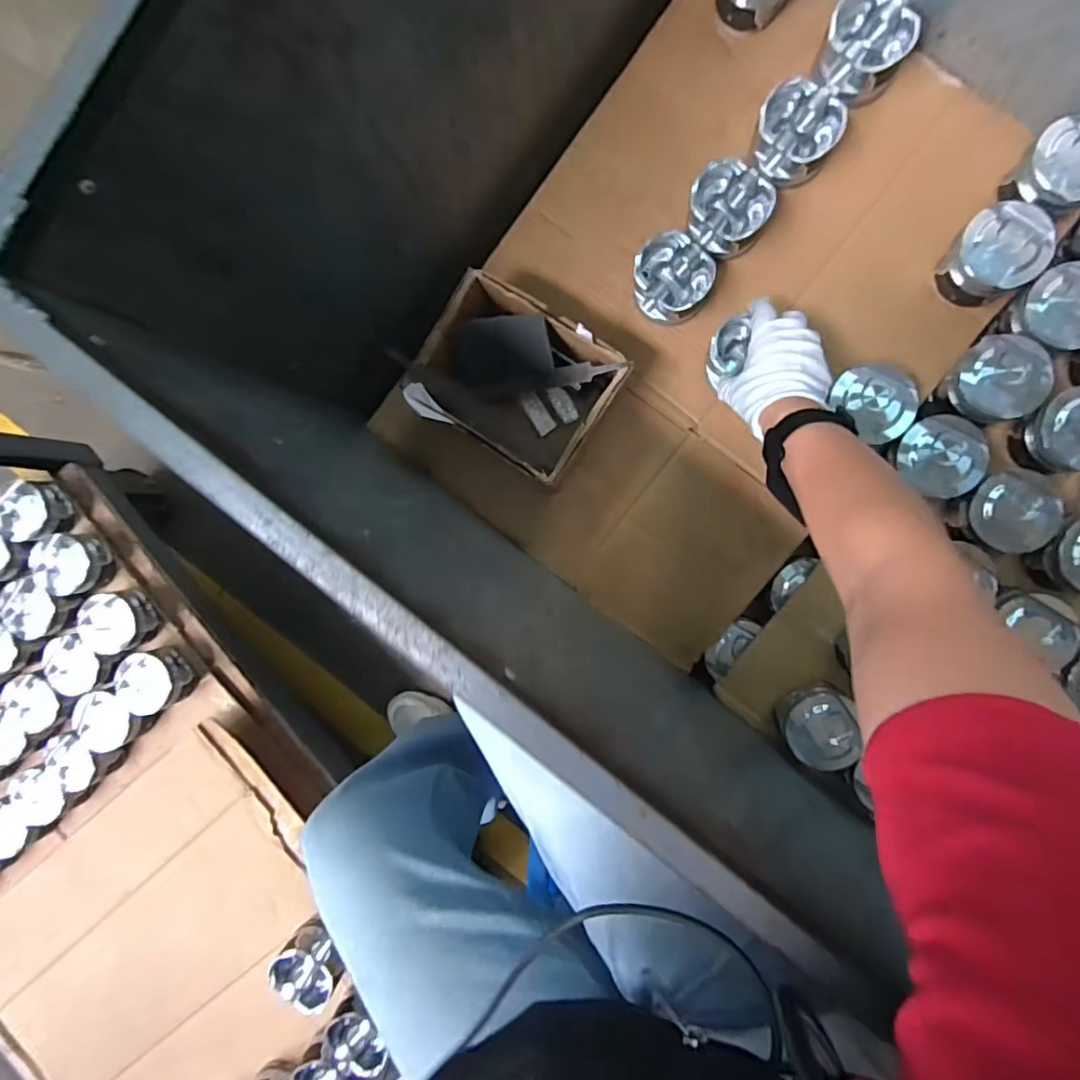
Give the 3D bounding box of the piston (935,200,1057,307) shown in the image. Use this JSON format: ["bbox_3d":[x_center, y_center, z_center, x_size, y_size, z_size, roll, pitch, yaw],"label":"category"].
[{"bbox_3d":[0.464,-0.292,0.567,0.082,0.055,0.080,0,95,5],"label":"piston"}]

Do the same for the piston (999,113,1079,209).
[{"bbox_3d":[0.527,-0.374,0.559,0.081,0.057,0.081,0,95,5],"label":"piston"}]

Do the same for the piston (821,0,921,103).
[{"bbox_3d":[0.338,-0.511,0.579,0.089,0.046,0.092,20,96,3],"label":"piston"}]

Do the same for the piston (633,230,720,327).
[{"bbox_3d":[0.146,-0.290,0.614,0.088,0.042,0.081,24,96,3],"label":"piston"}]

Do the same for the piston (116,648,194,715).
[{"bbox_3d":[-0.555,0.201,0.790,0.084,0.056,0.086,0,95,5],"label":"piston"}]

